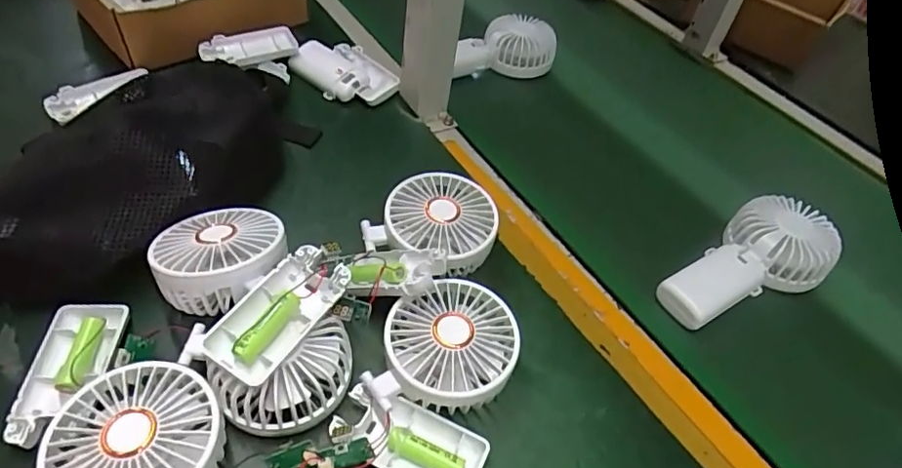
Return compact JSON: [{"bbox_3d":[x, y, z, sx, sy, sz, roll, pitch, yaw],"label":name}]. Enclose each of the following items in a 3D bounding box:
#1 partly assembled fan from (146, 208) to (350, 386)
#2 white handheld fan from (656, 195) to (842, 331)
[{"bbox_3d":[-0.141,0.030,0.371,0.141,0.039,0.109,33,50,19],"label":"partly assembled fan"},{"bbox_3d":[0.257,0.026,0.469,0.174,0.039,0.084,-28,57,-28],"label":"white handheld fan"}]

